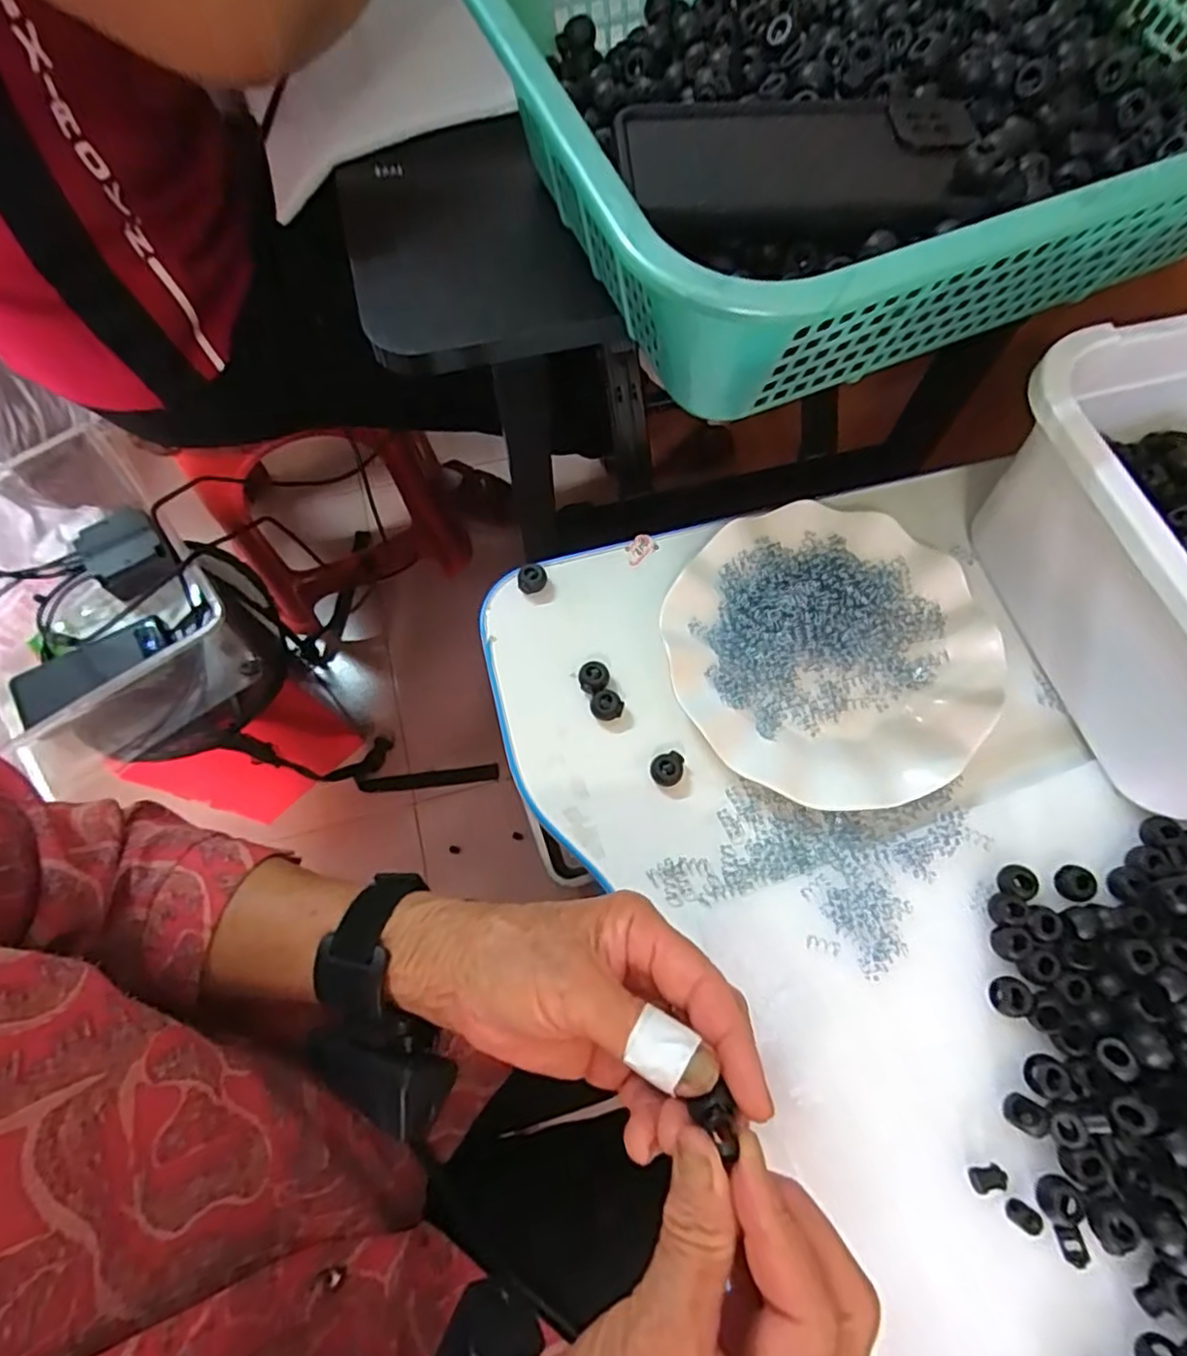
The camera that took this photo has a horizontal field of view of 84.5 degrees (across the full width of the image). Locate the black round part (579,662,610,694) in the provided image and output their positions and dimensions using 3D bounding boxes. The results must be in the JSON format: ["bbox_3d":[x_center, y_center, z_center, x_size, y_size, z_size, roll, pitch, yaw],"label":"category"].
[{"bbox_3d":[0.000,0.000,0.385,0.017,0.010,0.018,0,70,0],"label":"black round part"}]

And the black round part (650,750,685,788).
[{"bbox_3d":[0.042,0.052,0.365,0.019,0.012,0.018,0,70,0],"label":"black round part"}]

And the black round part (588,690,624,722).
[{"bbox_3d":[0.008,0.016,0.379,0.019,0.011,0.017,-6,70,-2],"label":"black round part"}]

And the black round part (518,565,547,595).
[{"bbox_3d":[-0.038,-0.061,0.407,0.018,0.015,0.014,-5,70,-2],"label":"black round part"}]

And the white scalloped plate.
[{"bbox_3d":[0.137,-0.018,0.382,0.177,0.022,0.179,0,70,0],"label":"white scalloped plate"}]

